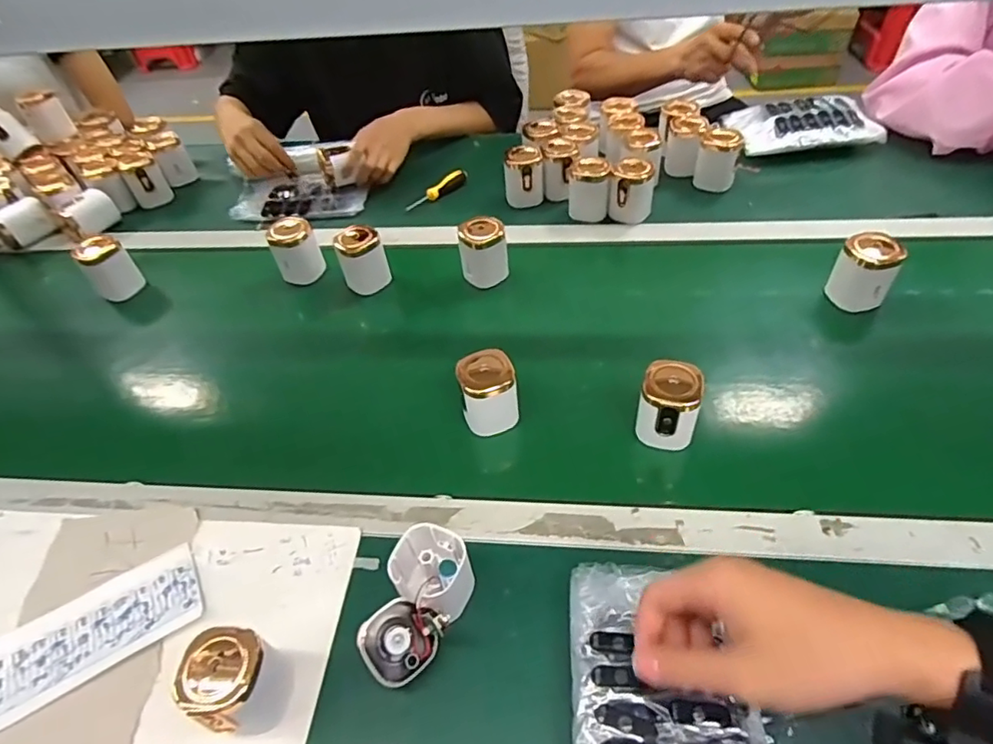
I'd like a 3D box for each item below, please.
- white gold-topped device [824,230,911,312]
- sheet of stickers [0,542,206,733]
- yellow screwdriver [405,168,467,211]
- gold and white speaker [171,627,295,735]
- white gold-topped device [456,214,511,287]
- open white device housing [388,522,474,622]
[{"bbox_3d":[0.424,-0.113,0.661,0.060,0.077,0.056,25,56,27],"label":"white gold-topped device"},{"bbox_3d":[-0.402,0.250,0.465,0.317,0.006,0.081,-27,51,-17],"label":"sheet of stickers"},{"bbox_3d":[-0.094,-0.292,0.910,0.112,0.030,0.020,-29,51,-17],"label":"yellow screwdriver"},{"bbox_3d":[-0.190,0.225,0.417,0.059,0.077,0.059,17,52,20],"label":"gold and white speaker"},{"bbox_3d":[-0.016,-0.156,0.743,0.061,0.074,0.049,-6,48,0],"label":"white gold-topped device"},{"bbox_3d":[-0.051,0.163,0.463,0.060,0.066,0.060,-3,48,3],"label":"open white device housing"}]

